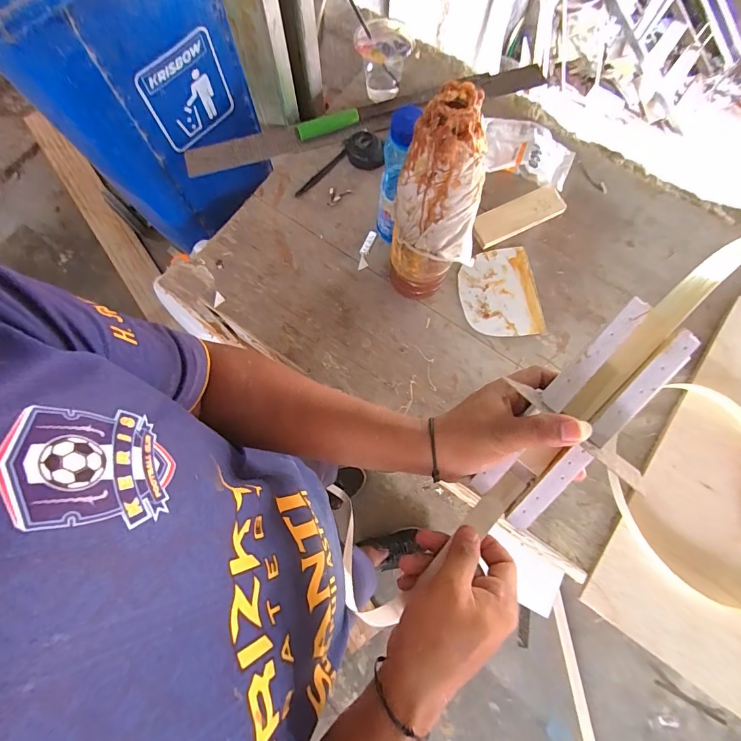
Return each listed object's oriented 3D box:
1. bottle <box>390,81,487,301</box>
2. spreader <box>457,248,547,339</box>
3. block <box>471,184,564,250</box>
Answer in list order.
[{"bbox_3d":[0.079,-0.161,0.465,0.077,0.310,0.080,0,75,0],"label":"bottle"},{"bbox_3d":[0.203,-0.122,0.619,0.122,0.009,0.147,-11,76,-3],"label":"spreader"},{"bbox_3d":[0.238,-0.251,0.637,0.151,0.018,0.051,-24,77,-6],"label":"block"}]

